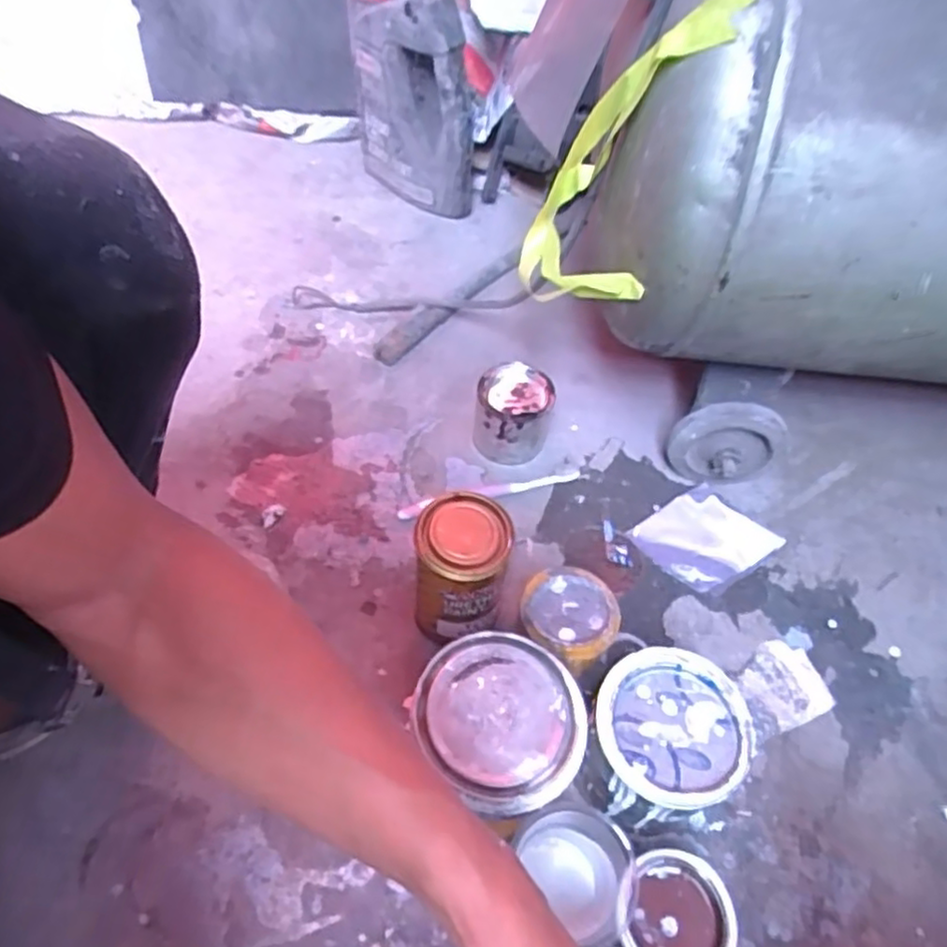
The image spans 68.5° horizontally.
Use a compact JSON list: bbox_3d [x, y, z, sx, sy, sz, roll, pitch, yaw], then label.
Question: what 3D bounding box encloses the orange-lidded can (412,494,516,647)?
[{"bbox_3d":[-0.010,0.083,0.549,0.067,0.140,0.071,2,55,-3],"label":"orange-lidded can"}]

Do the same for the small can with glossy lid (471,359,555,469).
[{"bbox_3d":[0.040,-0.057,0.687,0.075,0.073,0.076,11,55,3],"label":"small can with glossy lid"}]

